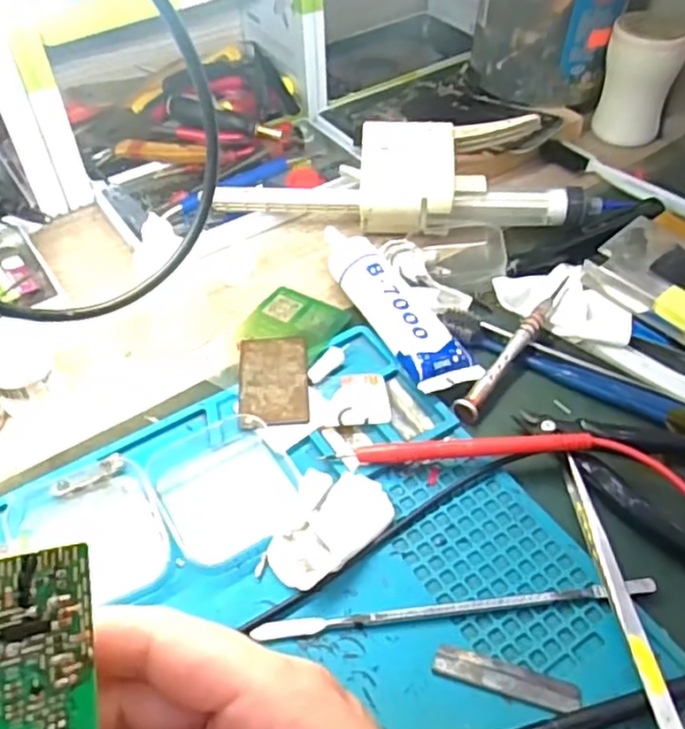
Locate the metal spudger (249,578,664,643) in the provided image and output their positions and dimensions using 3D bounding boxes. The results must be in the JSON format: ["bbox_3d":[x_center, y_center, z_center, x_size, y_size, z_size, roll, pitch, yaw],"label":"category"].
[{"bbox_3d":[0.049,0.103,0.298,0.171,0.008,0.007,-5,49,-5],"label":"metal spudger"}]

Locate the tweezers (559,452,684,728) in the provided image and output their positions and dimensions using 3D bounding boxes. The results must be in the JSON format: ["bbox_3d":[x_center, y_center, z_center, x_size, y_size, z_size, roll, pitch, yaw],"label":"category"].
[{"bbox_3d":[0.116,0.093,0.300,0.009,0.013,0.132,-4,49,-4],"label":"tweezers"}]

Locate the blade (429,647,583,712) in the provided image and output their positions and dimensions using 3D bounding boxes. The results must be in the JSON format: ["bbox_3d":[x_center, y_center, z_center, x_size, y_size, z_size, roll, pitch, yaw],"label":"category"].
[{"bbox_3d":[0.065,0.125,0.280,0.057,0.004,0.013,15,50,13],"label":"blade"}]

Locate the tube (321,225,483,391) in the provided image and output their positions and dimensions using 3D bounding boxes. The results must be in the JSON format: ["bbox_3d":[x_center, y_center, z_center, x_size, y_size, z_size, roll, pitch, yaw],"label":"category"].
[{"bbox_3d":[0.030,-0.036,0.413,0.037,0.024,0.131,-22,52,-19],"label":"tube"}]

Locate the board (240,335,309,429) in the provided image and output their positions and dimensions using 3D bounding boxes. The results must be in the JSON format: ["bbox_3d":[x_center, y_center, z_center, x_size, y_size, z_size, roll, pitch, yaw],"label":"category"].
[{"bbox_3d":[-0.037,0.009,0.379,0.037,0.006,0.062,-4,49,-4],"label":"board"}]

